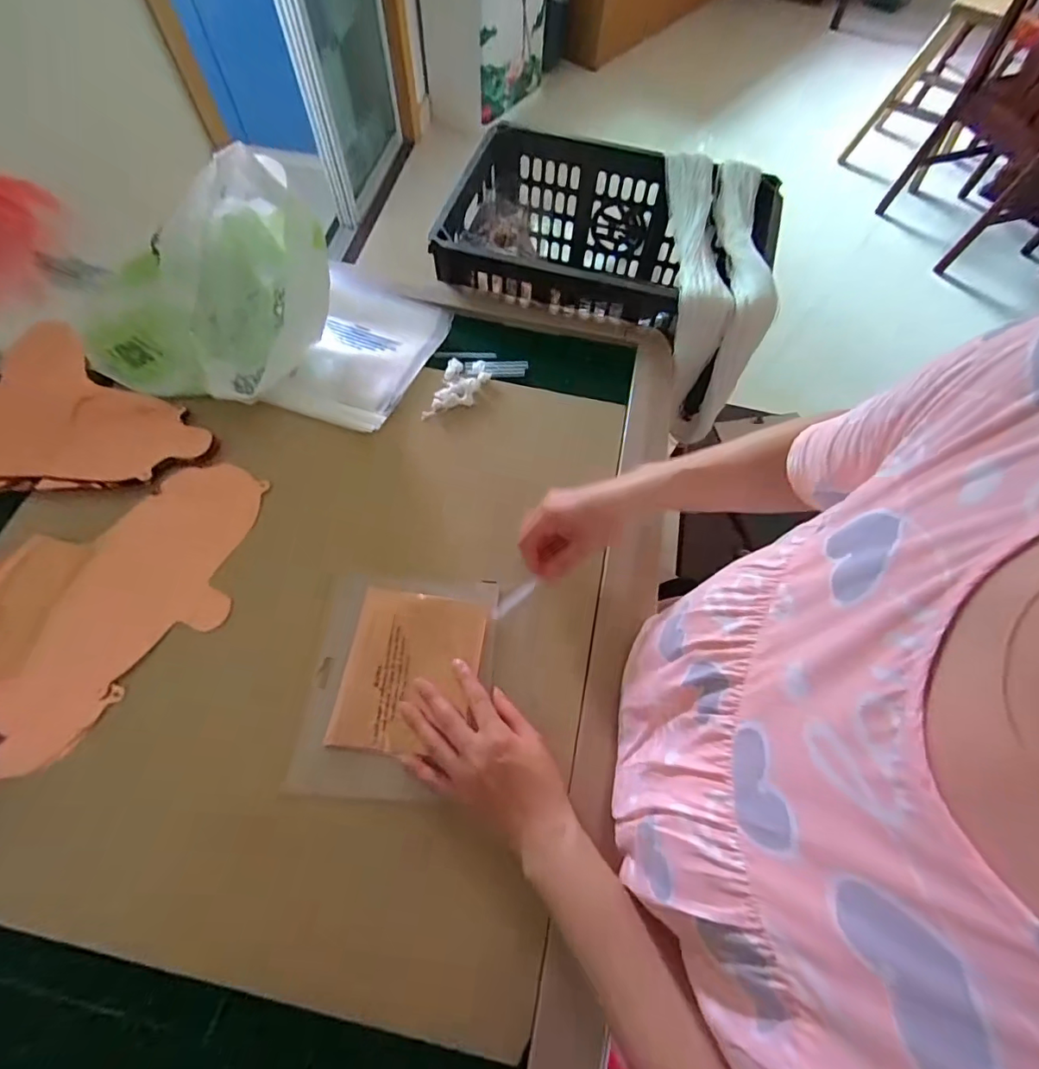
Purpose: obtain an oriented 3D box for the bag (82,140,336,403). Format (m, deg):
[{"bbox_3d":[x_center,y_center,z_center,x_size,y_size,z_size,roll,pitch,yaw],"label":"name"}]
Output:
[{"bbox_3d":[-0.347,-0.283,0.548,0.196,0.142,0.249,24,65,9],"label":"bag"}]

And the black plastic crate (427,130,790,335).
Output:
[{"bbox_3d":[0.127,-0.412,0.768,0.461,0.191,0.304,13,64,4],"label":"black plastic crate"}]

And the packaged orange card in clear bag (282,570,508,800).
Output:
[{"bbox_3d":[-0.106,0.128,0.441,0.157,0.015,0.188,4,63,0],"label":"packaged orange card in clear bag"}]

